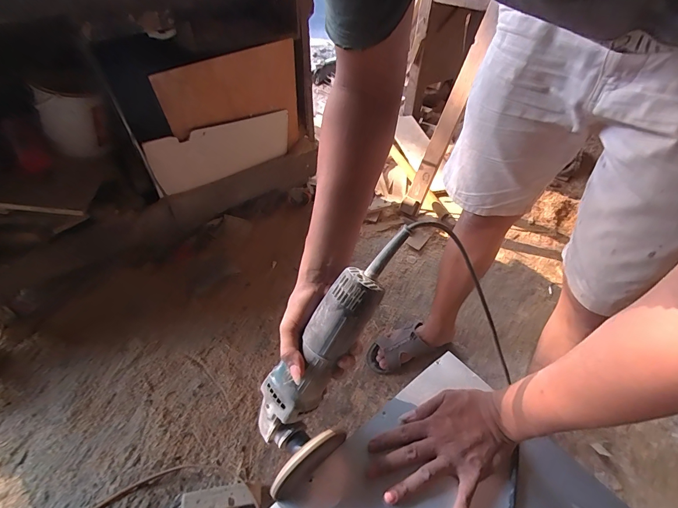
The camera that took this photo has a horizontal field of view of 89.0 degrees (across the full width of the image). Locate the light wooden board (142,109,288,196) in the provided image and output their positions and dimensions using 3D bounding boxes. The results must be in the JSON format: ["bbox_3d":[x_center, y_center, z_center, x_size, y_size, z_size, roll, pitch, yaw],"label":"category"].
[{"bbox_3d":[-0.352,-0.321,1.078,0.438,0.179,0.013,-28,58,-28],"label":"light wooden board"}]

